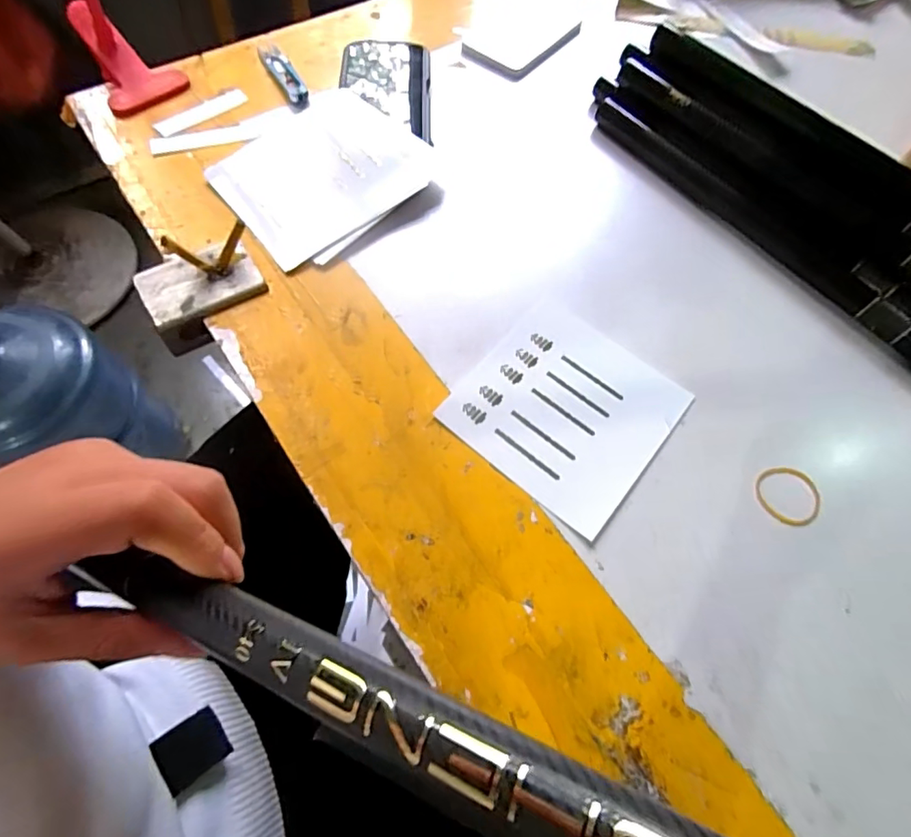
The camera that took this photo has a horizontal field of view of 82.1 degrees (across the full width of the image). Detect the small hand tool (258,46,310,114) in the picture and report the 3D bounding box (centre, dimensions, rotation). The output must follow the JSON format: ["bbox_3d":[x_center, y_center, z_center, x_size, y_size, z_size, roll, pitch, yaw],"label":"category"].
[{"bbox_3d":[-0.158,-0.320,0.496,0.025,0.010,0.106,-26,67,-14],"label":"small hand tool"}]

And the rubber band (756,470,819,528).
[{"bbox_3d":[0.215,0.051,0.338,0.039,0.004,0.038,0,64,-1],"label":"rubber band"}]

